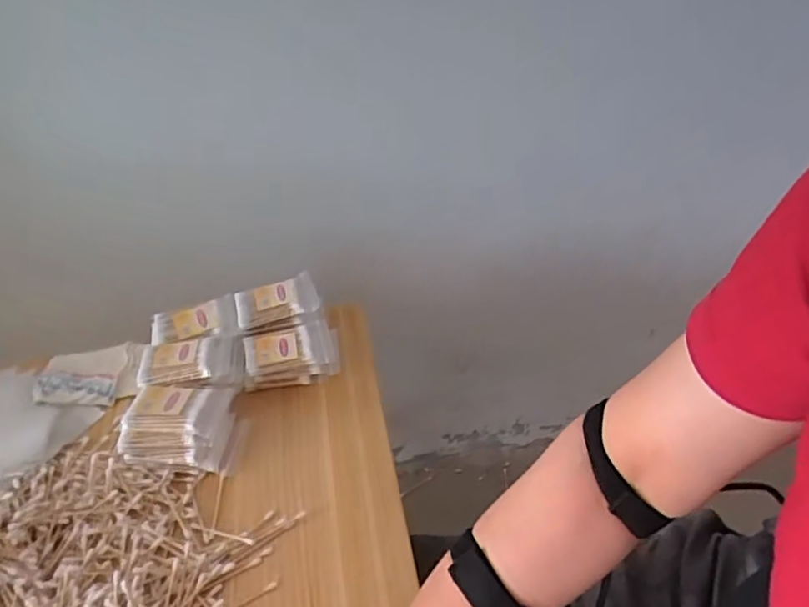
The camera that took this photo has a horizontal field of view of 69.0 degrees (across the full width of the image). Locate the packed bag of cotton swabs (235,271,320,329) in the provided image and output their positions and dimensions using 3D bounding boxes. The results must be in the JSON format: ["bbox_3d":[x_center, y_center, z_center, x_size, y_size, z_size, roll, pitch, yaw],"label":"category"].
[{"bbox_3d":[-0.140,-0.003,0.640,0.087,0.016,0.044,-15,67,-8],"label":"packed bag of cotton swabs"}]

